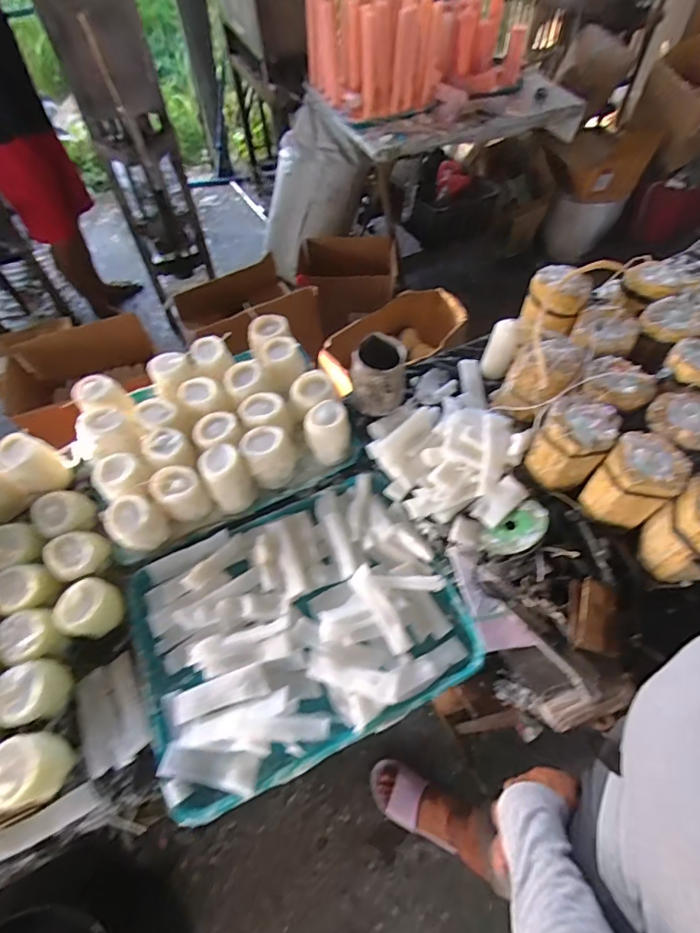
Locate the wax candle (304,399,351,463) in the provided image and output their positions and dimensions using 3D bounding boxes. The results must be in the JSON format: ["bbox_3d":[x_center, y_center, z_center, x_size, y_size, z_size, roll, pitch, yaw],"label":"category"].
[{"bbox_3d":[-0.037,-0.058,0.752,0.072,0.079,0.072,-1,59,1],"label":"wax candle"}]

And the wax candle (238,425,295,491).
[{"bbox_3d":[-0.134,-0.016,0.746,0.084,0.101,0.061,-24,61,-12],"label":"wax candle"}]

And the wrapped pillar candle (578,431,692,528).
[{"bbox_3d":[0.382,0.021,0.618,0.086,0.104,0.095,38,67,21],"label":"wrapped pillar candle"}]

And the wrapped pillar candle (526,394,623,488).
[{"bbox_3d":[0.315,-0.034,0.652,0.094,0.103,0.100,31,65,19],"label":"wrapped pillar candle"}]

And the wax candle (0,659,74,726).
[{"bbox_3d":[-0.411,0.290,0.587,0.070,0.057,0.071,-1,59,1],"label":"wax candle"}]

